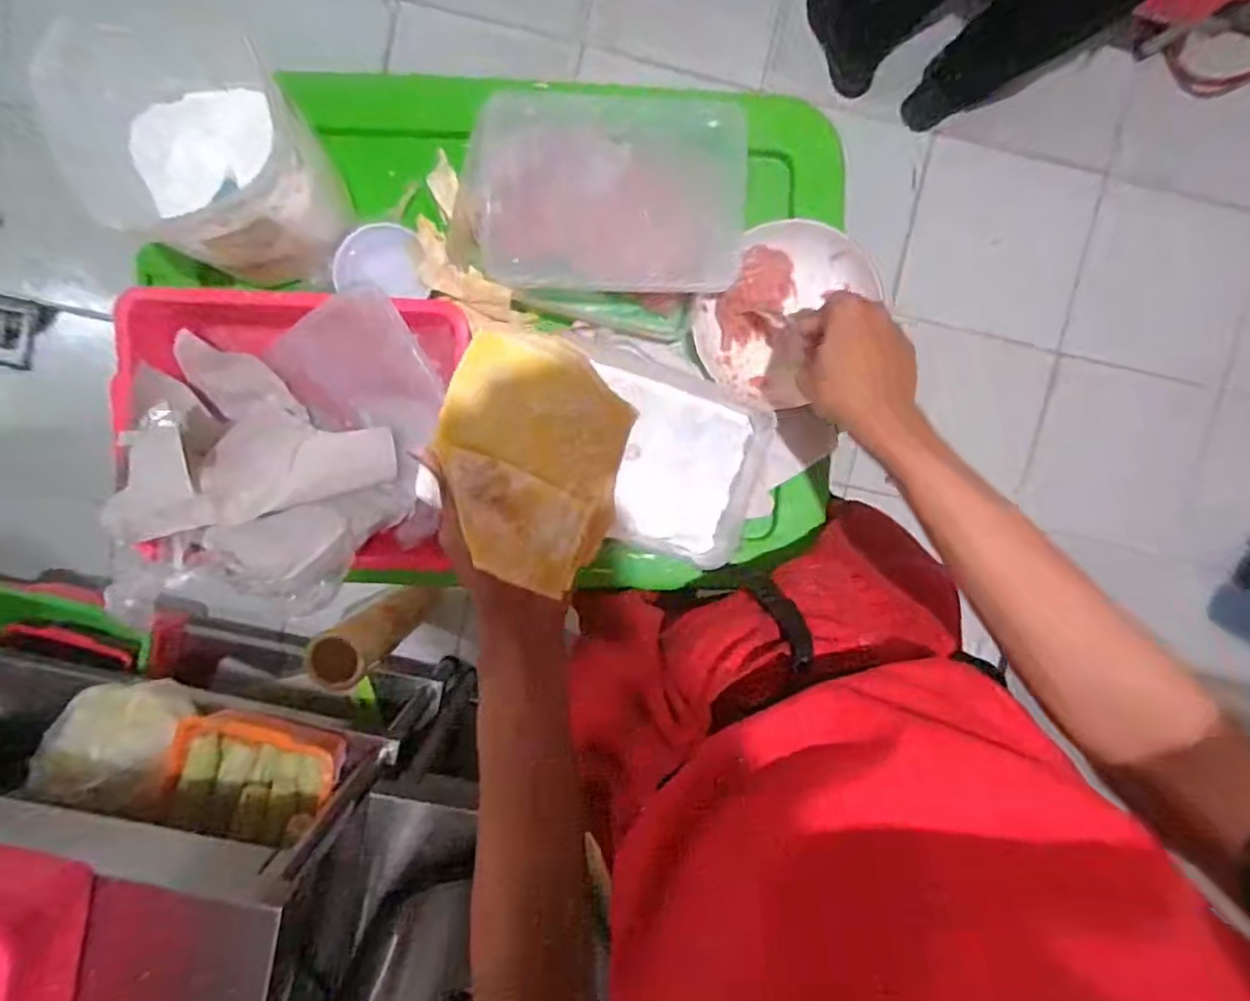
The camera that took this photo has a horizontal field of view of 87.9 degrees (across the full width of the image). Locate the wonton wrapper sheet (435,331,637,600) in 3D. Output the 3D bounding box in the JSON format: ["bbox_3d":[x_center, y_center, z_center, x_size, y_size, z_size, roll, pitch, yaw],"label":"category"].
[{"bbox_3d":[-0.057,-0.027,0.405,0.110,0.046,0.143,13,94,-2],"label":"wonton wrapper sheet"}]

